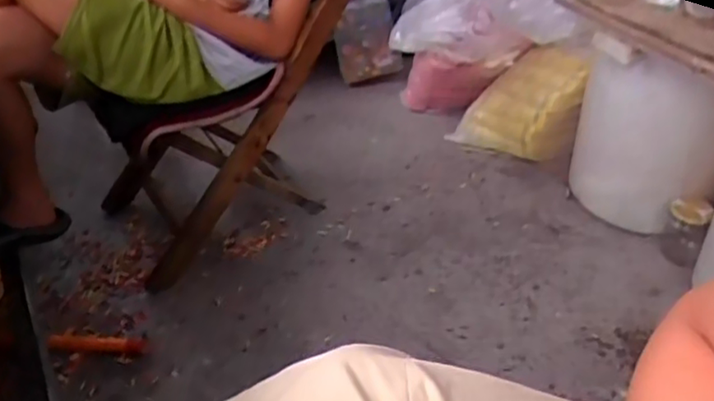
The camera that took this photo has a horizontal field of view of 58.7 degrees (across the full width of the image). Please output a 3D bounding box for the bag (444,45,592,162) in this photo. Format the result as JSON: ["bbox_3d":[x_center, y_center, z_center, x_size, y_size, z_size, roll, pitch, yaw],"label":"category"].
[{"bbox_3d":[0.396,-0.226,1.558,0.288,0.278,0.129,1,38,2],"label":"bag"}]

